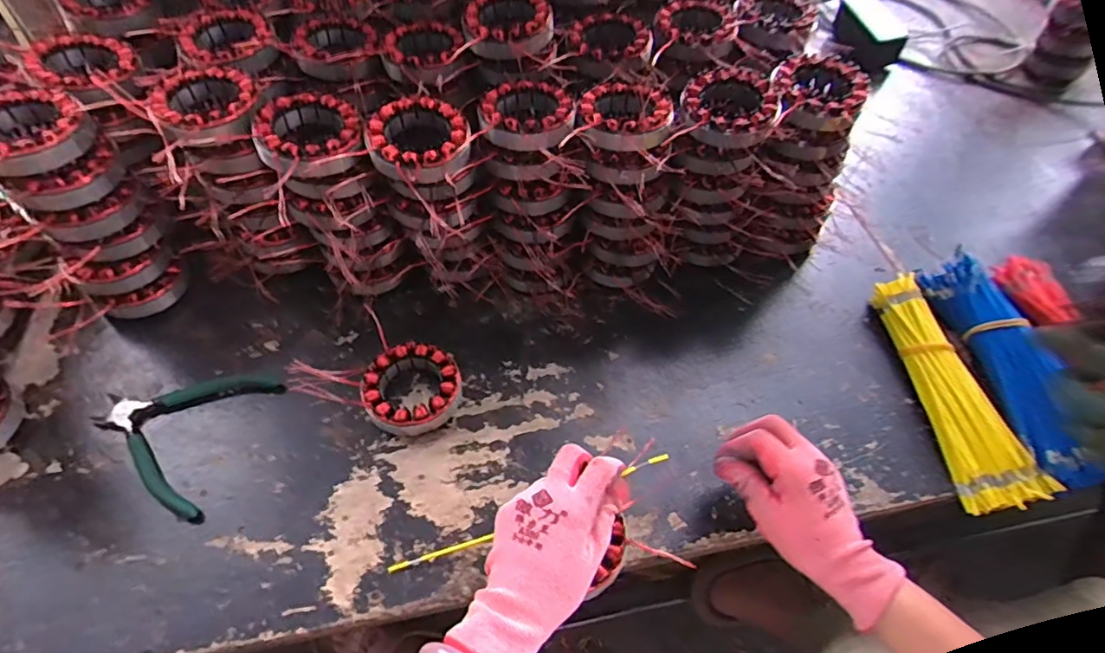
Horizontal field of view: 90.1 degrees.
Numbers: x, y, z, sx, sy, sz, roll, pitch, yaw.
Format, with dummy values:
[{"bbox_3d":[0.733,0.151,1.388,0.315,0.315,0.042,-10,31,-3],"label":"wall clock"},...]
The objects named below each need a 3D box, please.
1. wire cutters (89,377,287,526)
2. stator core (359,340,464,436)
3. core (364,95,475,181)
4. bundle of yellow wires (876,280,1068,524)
[{"bbox_3d":[-0.335,0.092,0.486,0.136,0.021,0.131,12,55,5],"label":"wire cutters"},{"bbox_3d":[-0.129,0.060,0.515,0.088,0.037,0.085,-22,57,-19],"label":"stator core"},{"bbox_3d":[-0.114,-0.162,0.481,0.088,0.028,0.085,1,55,-2],"label":"core"},{"bbox_3d":[0.381,0.055,0.533,0.076,0.038,0.240,-5,55,-6],"label":"bundle of yellow wires"}]

